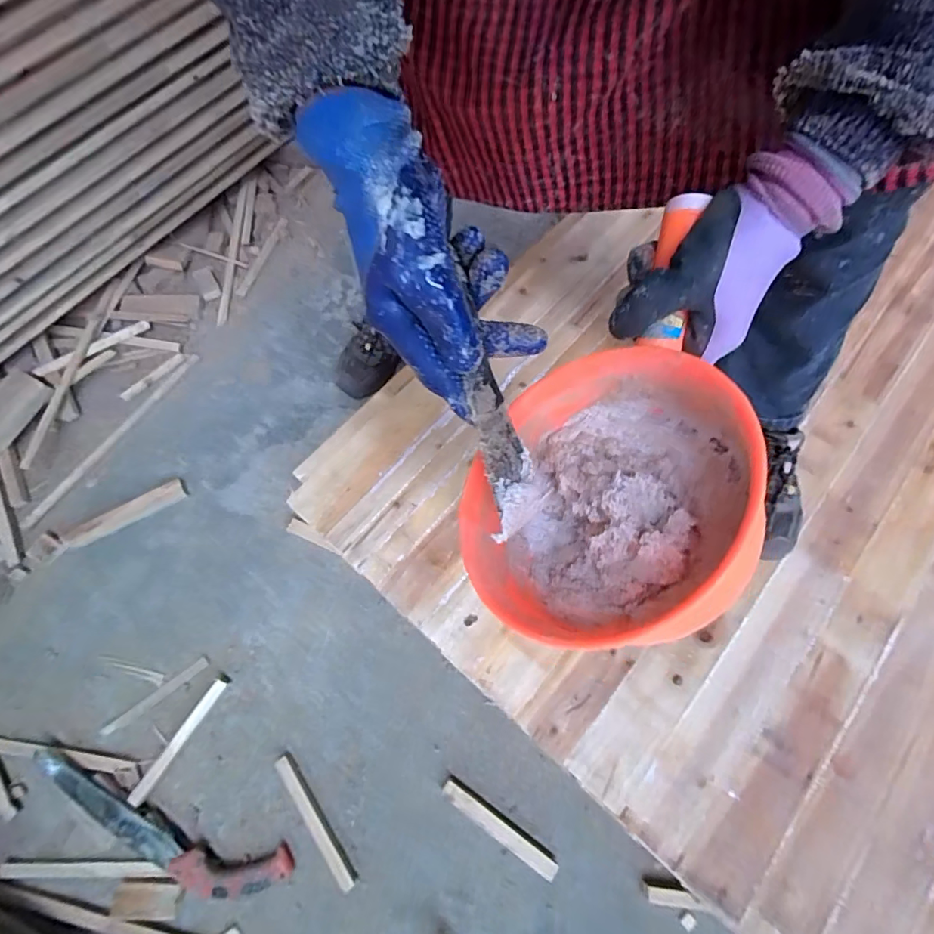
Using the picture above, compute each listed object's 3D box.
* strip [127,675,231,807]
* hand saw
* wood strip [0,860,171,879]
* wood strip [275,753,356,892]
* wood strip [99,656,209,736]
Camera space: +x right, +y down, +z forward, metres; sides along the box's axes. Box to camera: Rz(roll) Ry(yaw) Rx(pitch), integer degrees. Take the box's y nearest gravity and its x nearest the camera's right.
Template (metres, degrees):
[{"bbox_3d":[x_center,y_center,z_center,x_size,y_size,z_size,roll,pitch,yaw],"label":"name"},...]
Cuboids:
[{"bbox_3d":[-0.409,0.387,0.697,0.019,0.019,0.187,30,71,12],"label":"strip"},{"bbox_3d":[-0.430,0.493,0.658,0.383,0.030,0.077,17,69,8],"label":"hand saw"},{"bbox_3d":[-0.508,0.537,0.652,0.217,0.014,0.018,0,68,1],"label":"wood strip"},{"bbox_3d":[-0.211,0.488,0.678,0.022,0.004,0.187,-34,74,-13],"label":"wood strip"},{"bbox_3d":[-0.461,0.340,0.724,0.161,0.004,0.019,-37,72,-13],"label":"wood strip"}]

